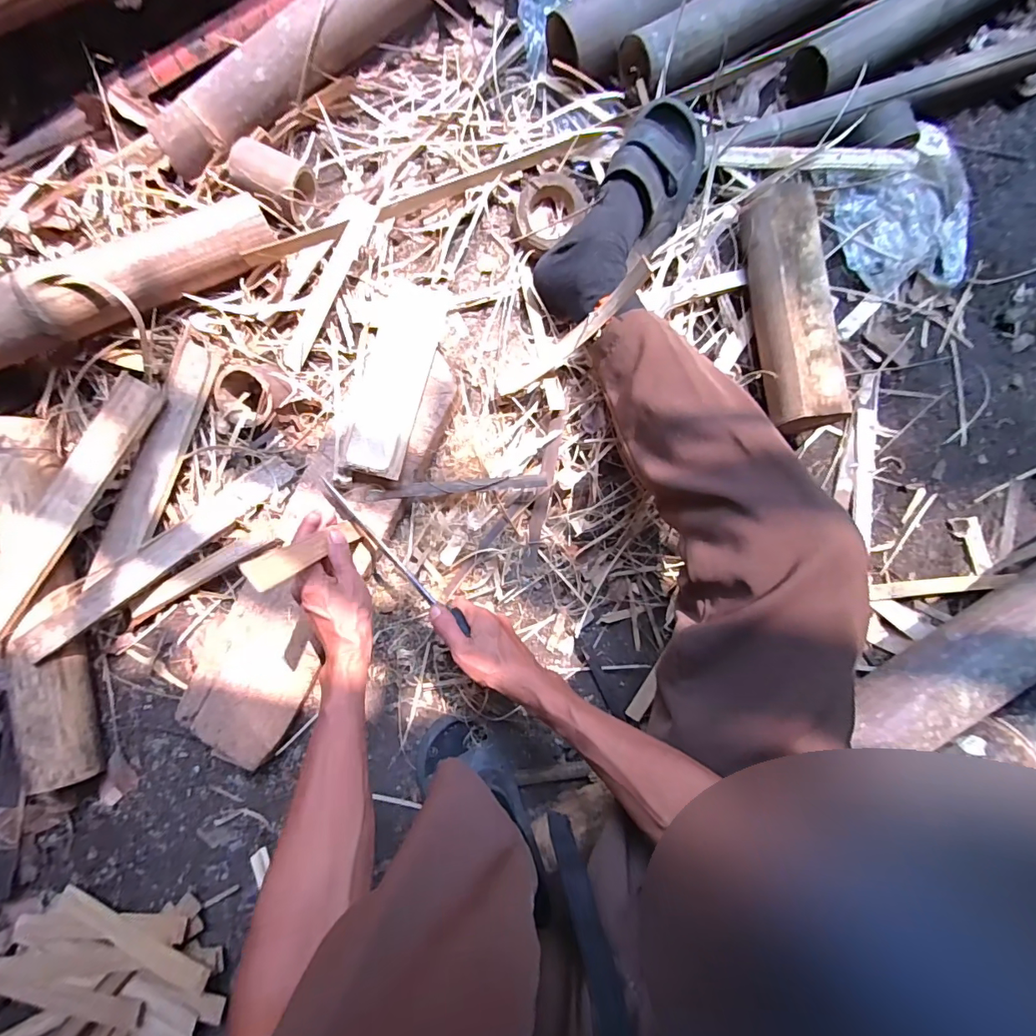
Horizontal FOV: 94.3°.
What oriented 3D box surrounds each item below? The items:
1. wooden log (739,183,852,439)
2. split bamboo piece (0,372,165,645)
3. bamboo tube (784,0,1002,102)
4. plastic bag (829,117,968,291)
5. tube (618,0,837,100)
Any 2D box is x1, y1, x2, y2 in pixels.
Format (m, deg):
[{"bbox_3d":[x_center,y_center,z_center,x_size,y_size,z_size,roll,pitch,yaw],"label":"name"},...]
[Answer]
[{"bbox_3d":[0.330,-0.252,0.579,0.081,0.052,0.295,-5,86,-1],"label":"wooden log"},{"bbox_3d":[-0.532,-0.007,0.560,0.062,0.019,0.347,27,83,-12],"label":"split bamboo piece"},{"bbox_3d":[0.591,-0.695,0.631,0.497,0.077,0.084,-29,88,-1],"label":"bamboo tube"},{"bbox_3d":[0.528,-0.398,0.640,0.190,0.039,0.202,-38,88,-1],"label":"plastic bag"},{"bbox_3d":[0.310,-0.653,0.610,0.403,0.089,0.076,-32,86,-3],"label":"tube"}]

